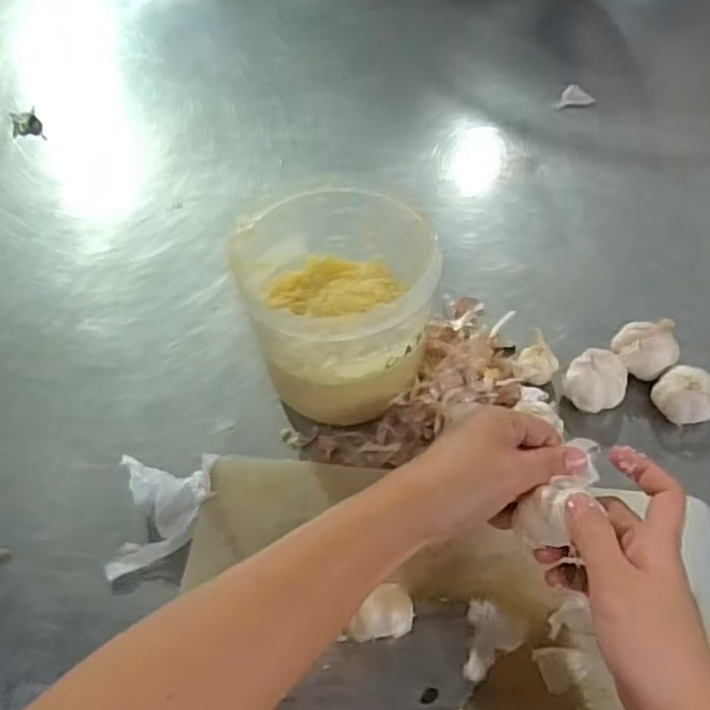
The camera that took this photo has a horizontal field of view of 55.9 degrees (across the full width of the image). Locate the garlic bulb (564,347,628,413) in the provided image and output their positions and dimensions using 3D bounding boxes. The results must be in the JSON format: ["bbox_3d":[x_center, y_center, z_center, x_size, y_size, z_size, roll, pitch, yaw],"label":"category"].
[{"bbox_3d":[0.182,0.022,0.508,0.042,0.045,0.045,-2,55,3],"label":"garlic bulb"}]

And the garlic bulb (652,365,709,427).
[{"bbox_3d":[0.244,0.034,0.496,0.044,0.041,0.035,33,63,24],"label":"garlic bulb"}]

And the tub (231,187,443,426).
[{"bbox_3d":[-0.014,-0.032,0.493,0.124,0.129,0.136,-2,55,3],"label":"tub"}]

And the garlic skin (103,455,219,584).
[{"bbox_3d":[-0.133,0.108,0.460,0.062,0.028,0.080,1,53,3],"label":"garlic skin"}]

